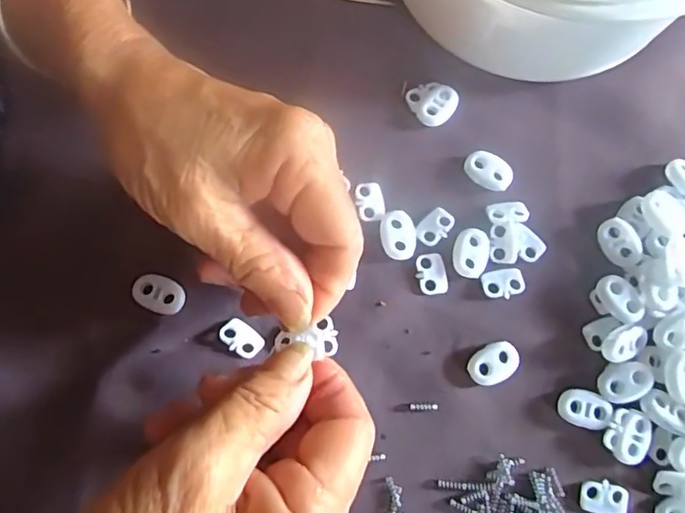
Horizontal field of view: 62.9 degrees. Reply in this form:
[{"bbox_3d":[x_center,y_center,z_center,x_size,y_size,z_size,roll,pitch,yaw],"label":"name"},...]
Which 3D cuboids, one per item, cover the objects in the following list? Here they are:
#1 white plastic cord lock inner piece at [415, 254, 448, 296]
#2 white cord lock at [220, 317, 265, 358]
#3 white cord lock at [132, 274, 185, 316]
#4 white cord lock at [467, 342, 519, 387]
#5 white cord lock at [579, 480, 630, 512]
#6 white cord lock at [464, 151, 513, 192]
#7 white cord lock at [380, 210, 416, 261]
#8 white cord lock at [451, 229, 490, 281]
[{"bbox_3d":[0.040,0.008,0.250,0.013,0.004,0.018,-8,78,-2],"label":"white plastic cord lock inner piece"},{"bbox_3d":[-0.043,0.035,0.241,0.019,0.006,0.013,29,79,5],"label":"white cord lock"},{"bbox_3d":[-0.080,0.017,0.245,0.022,0.007,0.015,19,78,3],"label":"white cord lock"},{"bbox_3d":[0.065,0.047,0.242,0.022,0.005,0.016,-34,80,-8],"label":"white cord lock"},{"bbox_3d":[0.108,0.100,0.230,0.019,0.004,0.013,12,78,2],"label":"white cord lock"},{"bbox_3d":[0.068,-0.040,0.261,0.022,0.005,0.015,34,79,6],"label":"white cord lock"},{"bbox_3d":[0.026,-0.010,0.253,0.015,0.004,0.022,-13,78,-3],"label":"white cord lock"},{"bbox_3d":[0.058,-0.002,0.252,0.016,0.004,0.021,20,78,4],"label":"white cord lock"}]

